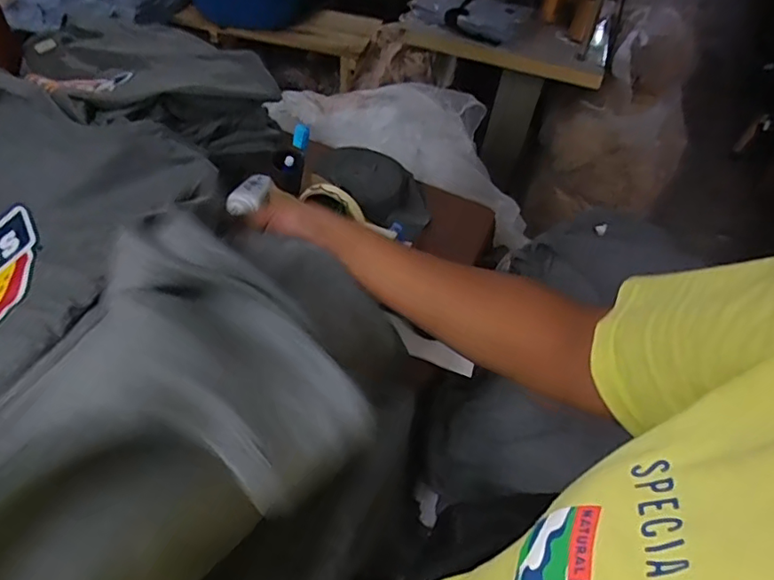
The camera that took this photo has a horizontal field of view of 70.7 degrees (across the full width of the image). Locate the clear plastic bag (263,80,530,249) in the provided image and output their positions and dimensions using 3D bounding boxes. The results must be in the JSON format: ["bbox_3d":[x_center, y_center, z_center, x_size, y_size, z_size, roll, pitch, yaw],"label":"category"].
[{"bbox_3d":[0.055,-0.282,1.023,0.503,0.101,0.275,22,50,13],"label":"clear plastic bag"}]

